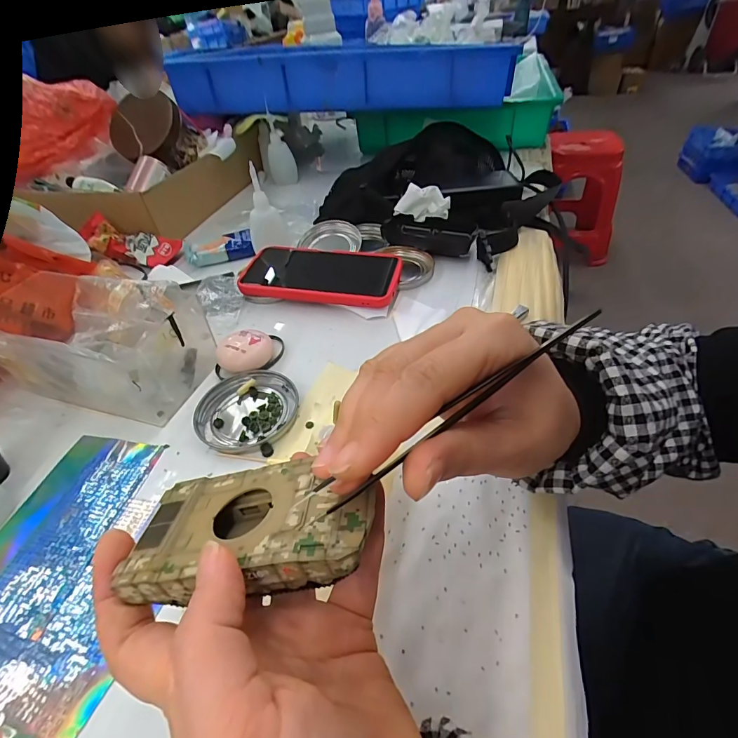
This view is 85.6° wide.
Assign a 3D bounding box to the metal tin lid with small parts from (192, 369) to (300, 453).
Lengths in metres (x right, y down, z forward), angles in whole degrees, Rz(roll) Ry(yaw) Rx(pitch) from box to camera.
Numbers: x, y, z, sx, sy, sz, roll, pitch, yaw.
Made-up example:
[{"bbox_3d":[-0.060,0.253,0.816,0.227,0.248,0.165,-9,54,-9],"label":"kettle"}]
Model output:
[{"bbox_3d":[-0.097,0.032,0.316,0.076,0.010,0.074,-2,43,2],"label":"metal tin lid with small parts"}]

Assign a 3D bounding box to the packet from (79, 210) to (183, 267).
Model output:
[{"bbox_3d":[-0.308,-0.162,0.506,0.119,0.028,0.042,16,46,-2],"label":"packet"}]

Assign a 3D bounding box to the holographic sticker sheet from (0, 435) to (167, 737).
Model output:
[{"bbox_3d":[-0.184,0.120,0.239,0.134,0.004,0.174,10,46,15],"label":"holographic sticker sheet"}]

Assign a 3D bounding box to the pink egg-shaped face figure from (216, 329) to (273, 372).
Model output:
[{"bbox_3d":[-0.109,-0.014,0.352,0.047,0.024,0.039,-18,46,-13],"label":"pink egg-shaped face figure"}]

